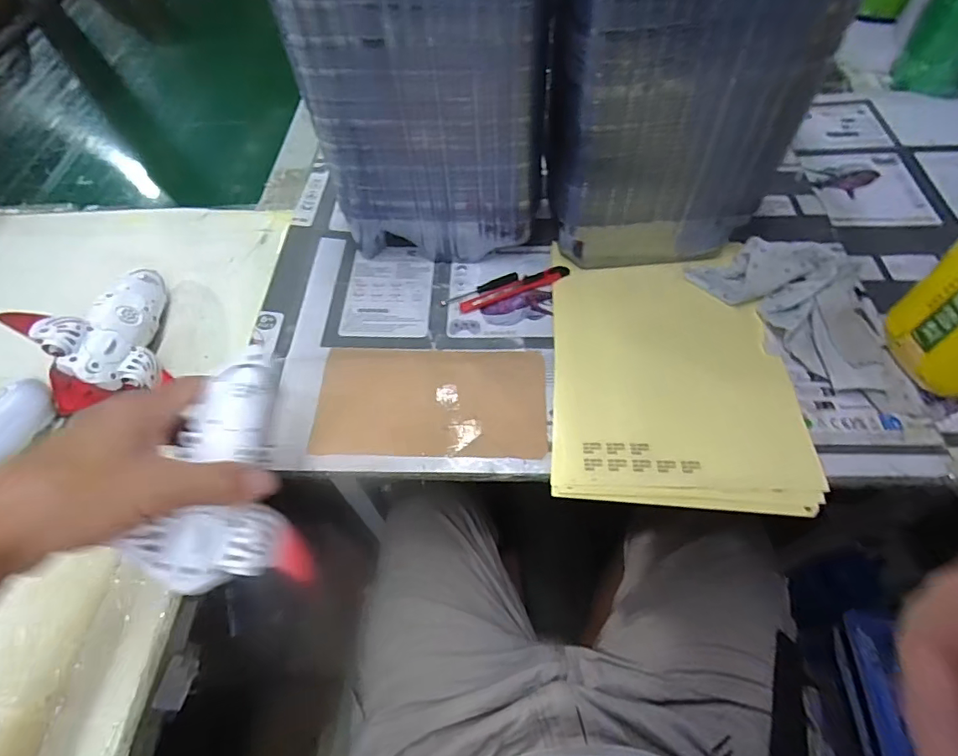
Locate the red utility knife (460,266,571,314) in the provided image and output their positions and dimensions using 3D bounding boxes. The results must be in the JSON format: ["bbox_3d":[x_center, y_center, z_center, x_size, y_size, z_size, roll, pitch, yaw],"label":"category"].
[{"bbox_3d":[0.037,-0.094,0.524,0.120,0.008,0.018,-21,59,-11],"label":"red utility knife"}]

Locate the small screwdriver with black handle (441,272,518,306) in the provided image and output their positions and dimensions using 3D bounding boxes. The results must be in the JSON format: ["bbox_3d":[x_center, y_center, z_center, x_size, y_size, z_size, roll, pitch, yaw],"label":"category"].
[{"bbox_3d":[0.000,-0.094,0.529,0.088,0.006,0.012,-21,59,-11],"label":"small screwdriver with black handle"}]

